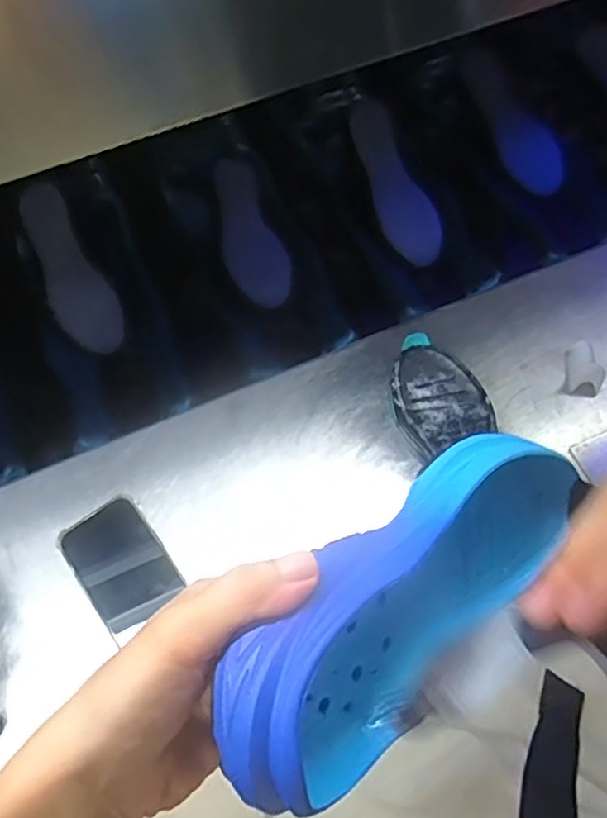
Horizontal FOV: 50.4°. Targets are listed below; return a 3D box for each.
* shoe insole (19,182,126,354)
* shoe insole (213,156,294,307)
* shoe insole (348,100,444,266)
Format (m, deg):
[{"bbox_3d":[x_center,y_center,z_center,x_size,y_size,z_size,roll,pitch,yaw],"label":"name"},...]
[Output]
[{"bbox_3d":[-0.260,-0.155,0.714,0.064,0.011,0.200,-25,89,-13],"label":"shoe insole"},{"bbox_3d":[-0.064,-0.204,0.728,0.067,0.011,0.201,-12,67,-21],"label":"shoe insole"},{"bbox_3d":[0.106,-0.266,0.768,0.067,0.016,0.195,-26,95,-13],"label":"shoe insole"}]

